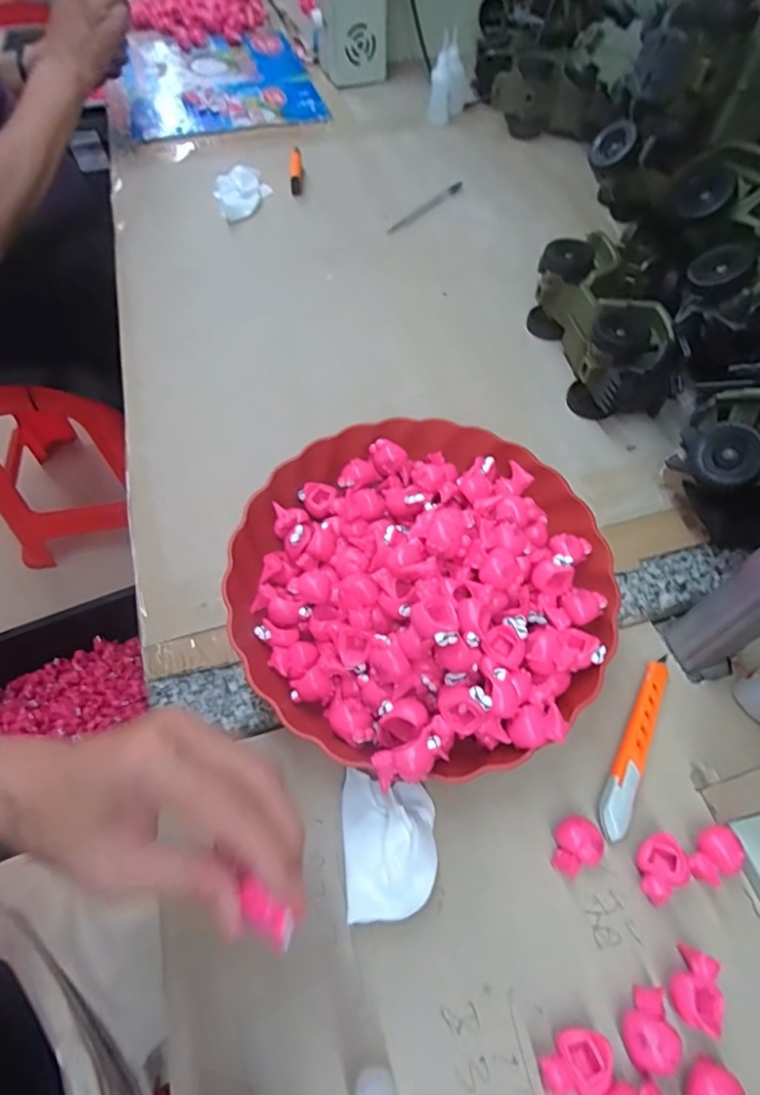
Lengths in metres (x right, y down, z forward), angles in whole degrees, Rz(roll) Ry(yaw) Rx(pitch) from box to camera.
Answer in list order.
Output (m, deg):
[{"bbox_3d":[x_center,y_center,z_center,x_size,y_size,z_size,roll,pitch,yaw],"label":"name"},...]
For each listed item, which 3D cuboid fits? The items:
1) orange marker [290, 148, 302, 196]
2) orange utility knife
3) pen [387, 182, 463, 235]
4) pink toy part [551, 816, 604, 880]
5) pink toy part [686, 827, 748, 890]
[{"bbox_3d":[-0.109,-0.490,0.726,0.014,0.019,0.096,-4,58,-2],"label":"orange marker"},{"bbox_3d":[0.162,0.123,0.353,0.019,0.014,0.124,25,61,15],"label":"orange utility knife"},{"bbox_3d":[0.058,-0.427,0.701,0.013,0.005,0.144,38,65,21],"label":"pen"},{"bbox_3d":[0.111,0.170,0.317,0.029,0.016,0.026,-20,60,-12],"label":"pink toy part"},{"bbox_3d":[0.189,0.175,0.316,0.032,0.013,0.025,-18,59,-11],"label":"pink toy part"}]

